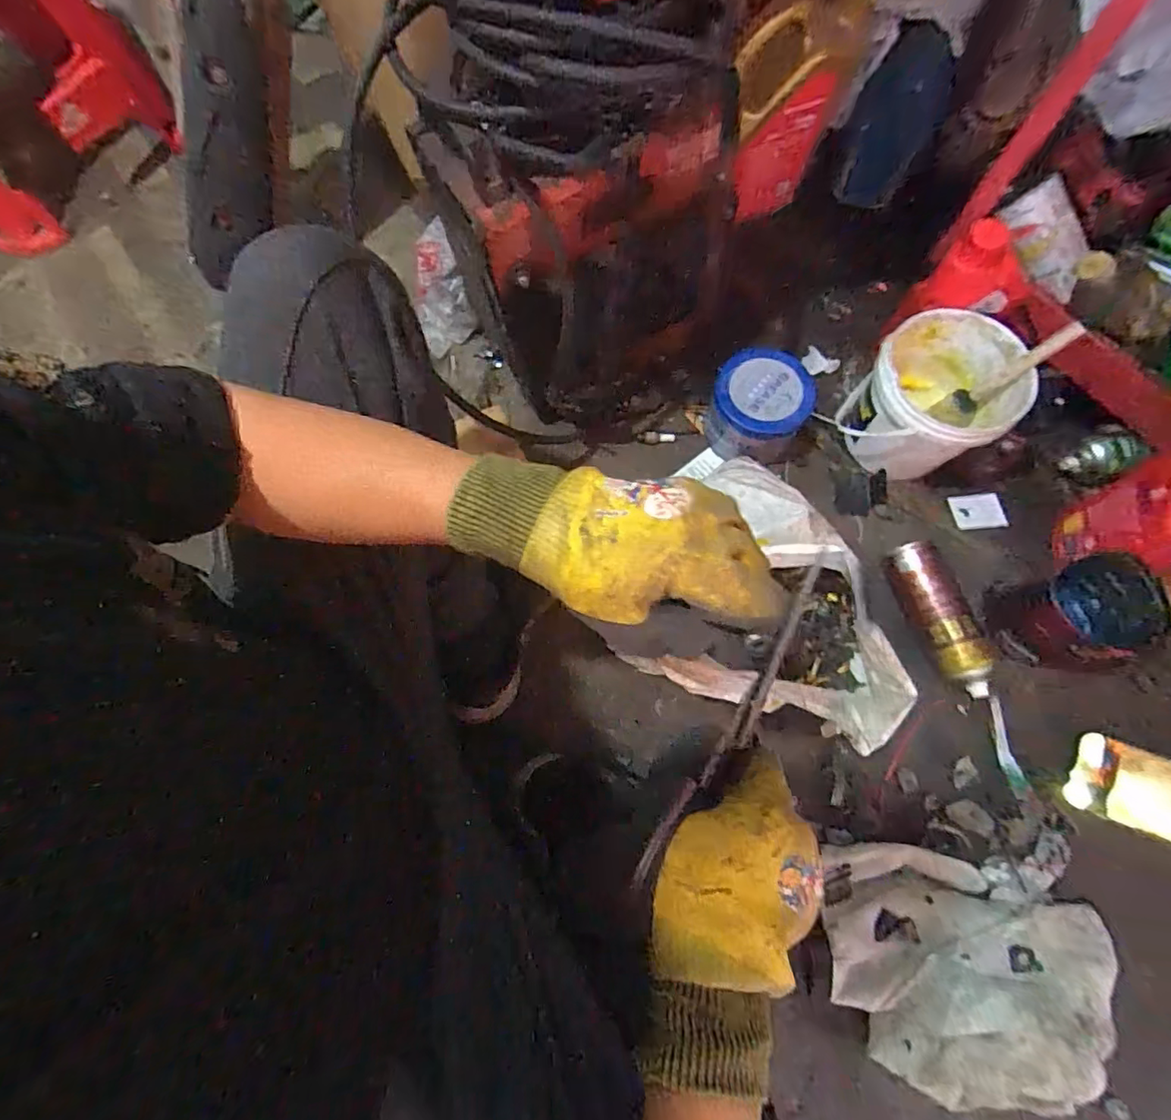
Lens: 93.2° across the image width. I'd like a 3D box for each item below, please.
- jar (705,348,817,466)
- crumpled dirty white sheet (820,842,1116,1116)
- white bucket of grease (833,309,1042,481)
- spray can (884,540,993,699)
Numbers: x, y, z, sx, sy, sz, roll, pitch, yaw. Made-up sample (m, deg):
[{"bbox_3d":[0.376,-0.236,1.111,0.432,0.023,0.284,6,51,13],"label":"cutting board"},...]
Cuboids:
[{"bbox_3d":[0.232,-0.198,0.741,0.132,0.091,0.132,0,73,2],"label":"jar"},{"bbox_3d":[0.369,0.418,0.540,0.243,0.114,0.212,18,74,7],"label":"crumpled dirty white sheet"},{"bbox_3d":[0.426,-0.196,0.692,0.159,0.134,0.162,0,73,2],"label":"white bucket of grease"},{"bbox_3d":[0.424,0.072,0.664,0.060,0.053,0.189,-20,73,-4],"label":"spray can"}]

